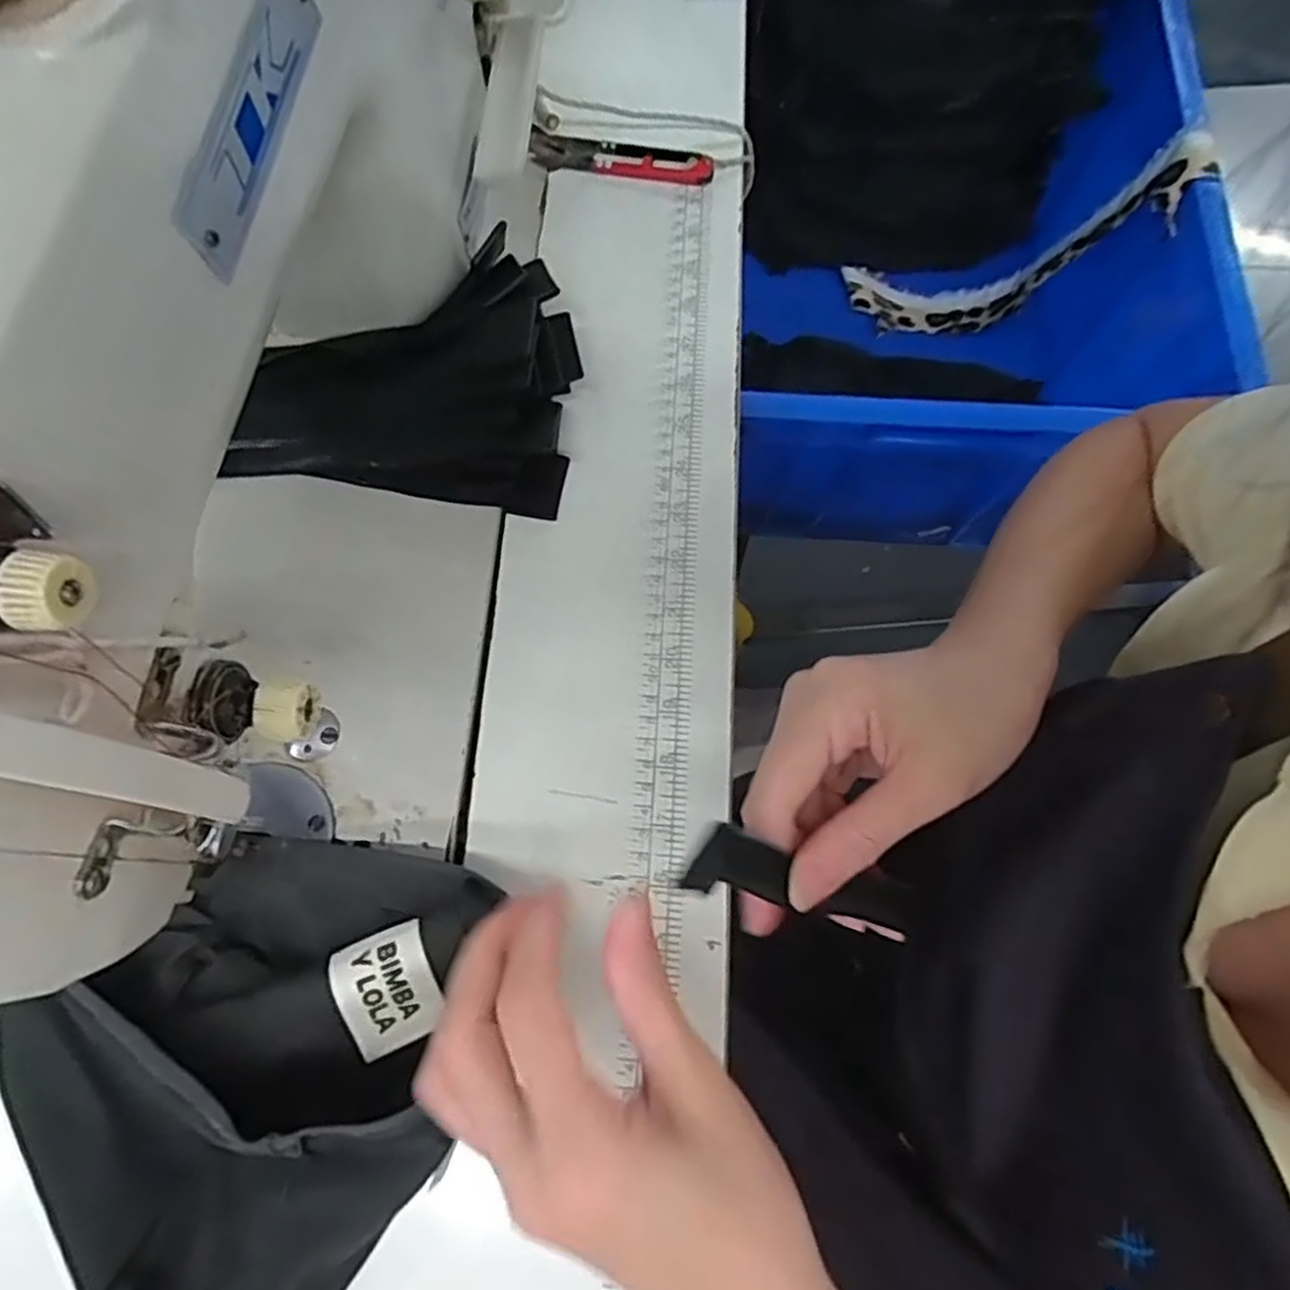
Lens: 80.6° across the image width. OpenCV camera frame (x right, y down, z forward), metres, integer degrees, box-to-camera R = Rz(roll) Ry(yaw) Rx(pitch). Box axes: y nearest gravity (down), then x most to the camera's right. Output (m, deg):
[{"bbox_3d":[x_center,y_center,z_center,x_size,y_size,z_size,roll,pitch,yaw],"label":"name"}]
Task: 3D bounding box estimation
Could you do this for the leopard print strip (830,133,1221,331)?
[{"bbox_3d":[0.285,-0.316,0.595,0.108,0.263,0.060,29,71,-23],"label":"leopard print strip"}]

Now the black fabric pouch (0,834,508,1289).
[{"bbox_3d":[-0.138,0.145,0.275,0.144,0.053,0.172,38,75,11],"label":"black fabric pouch"}]

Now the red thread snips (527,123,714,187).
[{"bbox_3d":[-0.015,-0.280,0.434,0.108,0.013,0.022,15,72,4],"label":"red thread snips"}]

